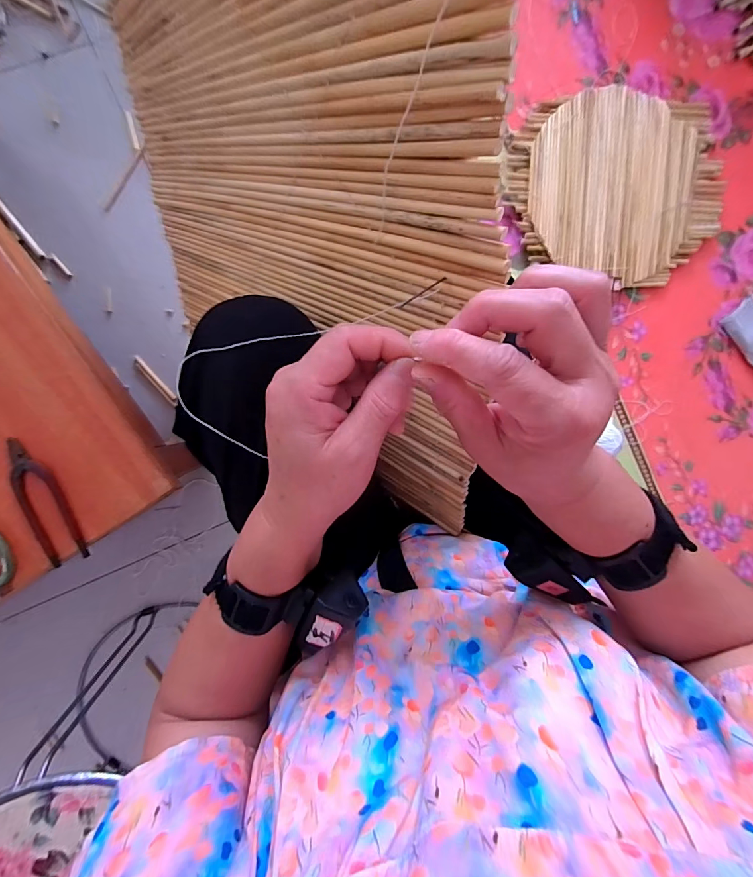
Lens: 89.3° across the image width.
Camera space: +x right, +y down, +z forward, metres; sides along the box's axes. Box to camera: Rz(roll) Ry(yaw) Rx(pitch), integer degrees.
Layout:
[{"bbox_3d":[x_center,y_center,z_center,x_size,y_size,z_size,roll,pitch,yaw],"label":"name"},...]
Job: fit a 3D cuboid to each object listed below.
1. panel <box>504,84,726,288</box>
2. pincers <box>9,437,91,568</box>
[{"bbox_3d":[0.451,-0.465,0.716,0.410,0.026,0.339,-8,95,-5],"label":"panel"},{"bbox_3d":[-0.400,0.078,0.451,0.050,0.009,0.157,-20,97,-5],"label":"pincers"}]

